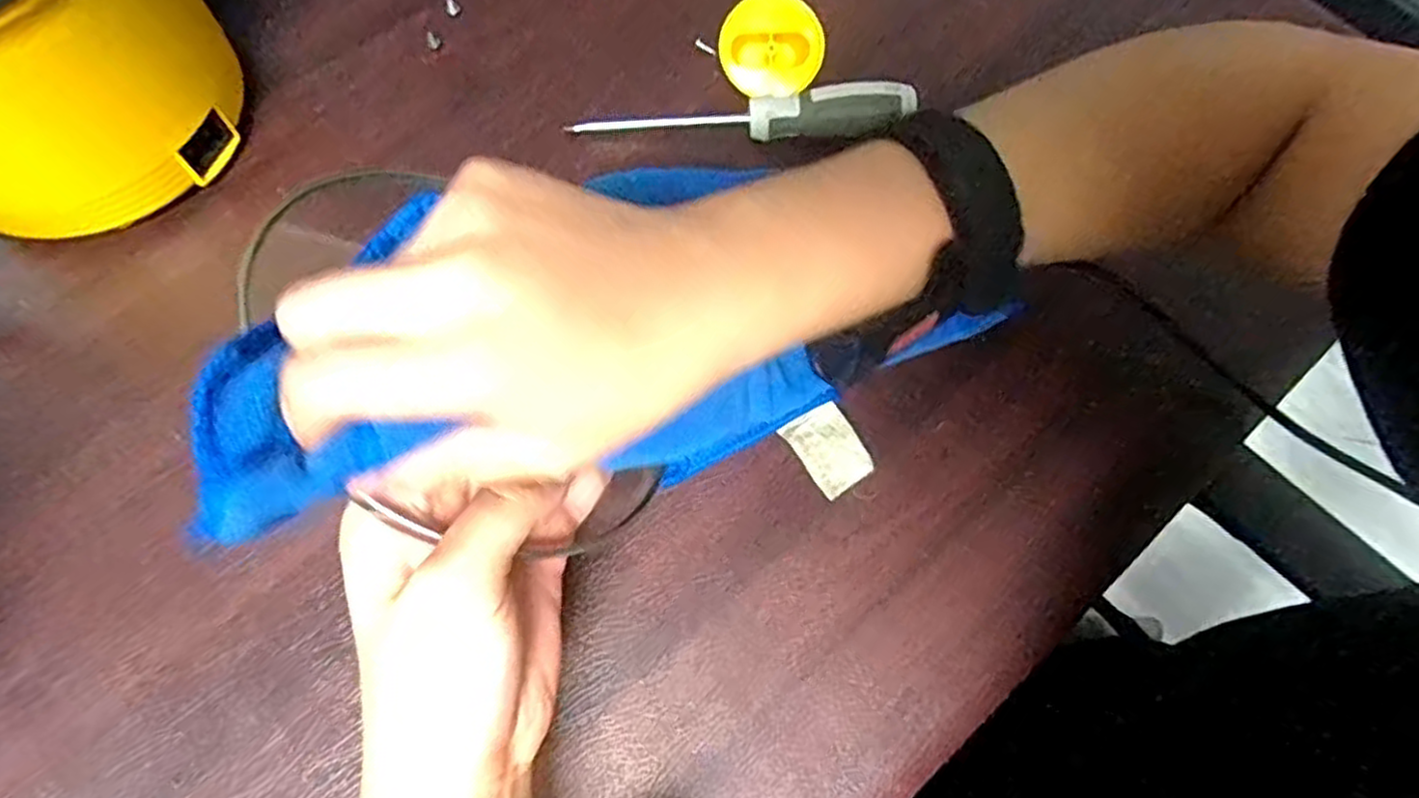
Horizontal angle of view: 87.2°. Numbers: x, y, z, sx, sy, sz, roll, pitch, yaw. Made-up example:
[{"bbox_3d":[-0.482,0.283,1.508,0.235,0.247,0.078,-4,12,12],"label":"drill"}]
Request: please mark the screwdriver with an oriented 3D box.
[{"bbox_3d":[0.019,-0.150,0.401,0.179,0.031,0.024,-1,69,-1],"label":"screwdriver"}]

